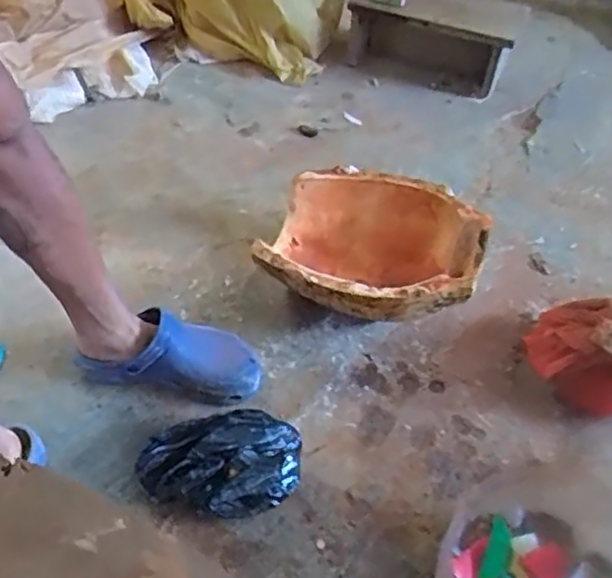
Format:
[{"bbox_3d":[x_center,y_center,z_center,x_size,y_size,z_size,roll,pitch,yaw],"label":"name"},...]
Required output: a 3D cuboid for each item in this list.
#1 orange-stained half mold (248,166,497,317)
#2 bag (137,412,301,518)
[{"bbox_3d":[0.108,-0.053,1.067,0.338,0.142,0.288,10,47,8],"label":"orange-stained half mold"},{"bbox_3d":[-0.110,0.228,0.853,0.204,0.063,0.125,0,47,-2],"label":"bag"}]

